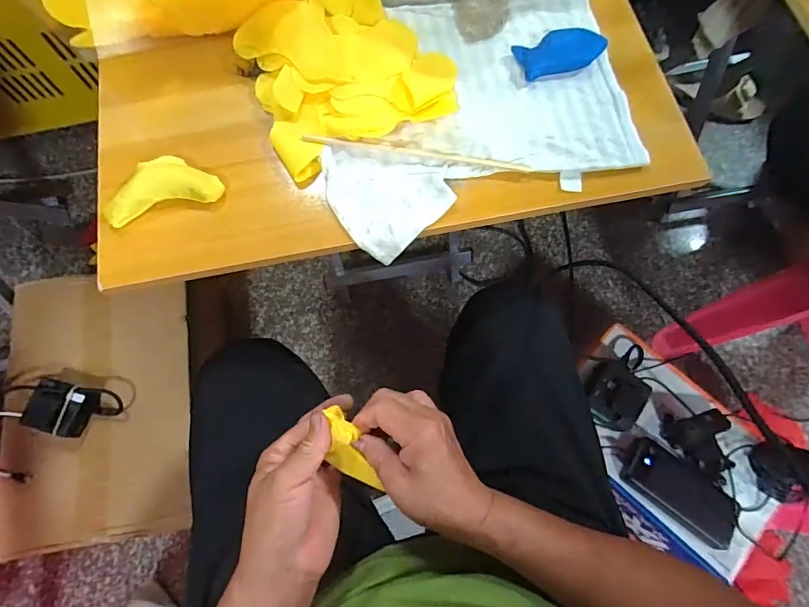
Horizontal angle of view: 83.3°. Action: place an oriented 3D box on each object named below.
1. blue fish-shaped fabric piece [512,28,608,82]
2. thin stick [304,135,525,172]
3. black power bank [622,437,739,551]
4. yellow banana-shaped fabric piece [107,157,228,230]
[{"bbox_3d":[0.168,-0.269,0.487,0.093,0.016,0.046,-17,73,-6],"label":"blue fish-shaped fabric piece"},{"bbox_3d":[0.011,-0.150,0.452,0.224,0.005,0.009,9,72,3],"label":"thin stick"},{"bbox_3d":[0.383,0.258,0.625,0.152,0.011,0.072,37,75,11],"label":"black power bank"},{"bbox_3d":[-0.237,-0.114,0.441,0.109,0.020,0.054,-17,73,-6],"label":"yellow banana-shaped fabric piece"}]

